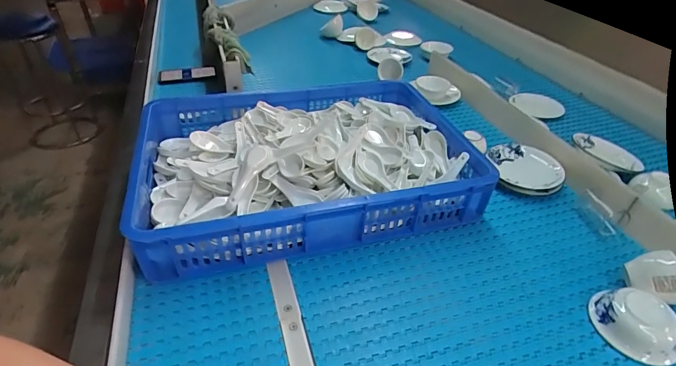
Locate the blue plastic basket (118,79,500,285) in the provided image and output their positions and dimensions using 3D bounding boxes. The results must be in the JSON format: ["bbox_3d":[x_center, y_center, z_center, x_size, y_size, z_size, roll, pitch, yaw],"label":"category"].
[{"bbox_3d":[-0.055,-0.057,0.747,0.583,0.118,0.418,-8,40,-14],"label":"blue plastic basket"}]

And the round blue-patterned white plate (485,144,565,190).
[{"bbox_3d":[0.388,-0.032,0.806,0.147,0.039,0.136,2,38,-1],"label":"round blue-patterned white plate"}]

